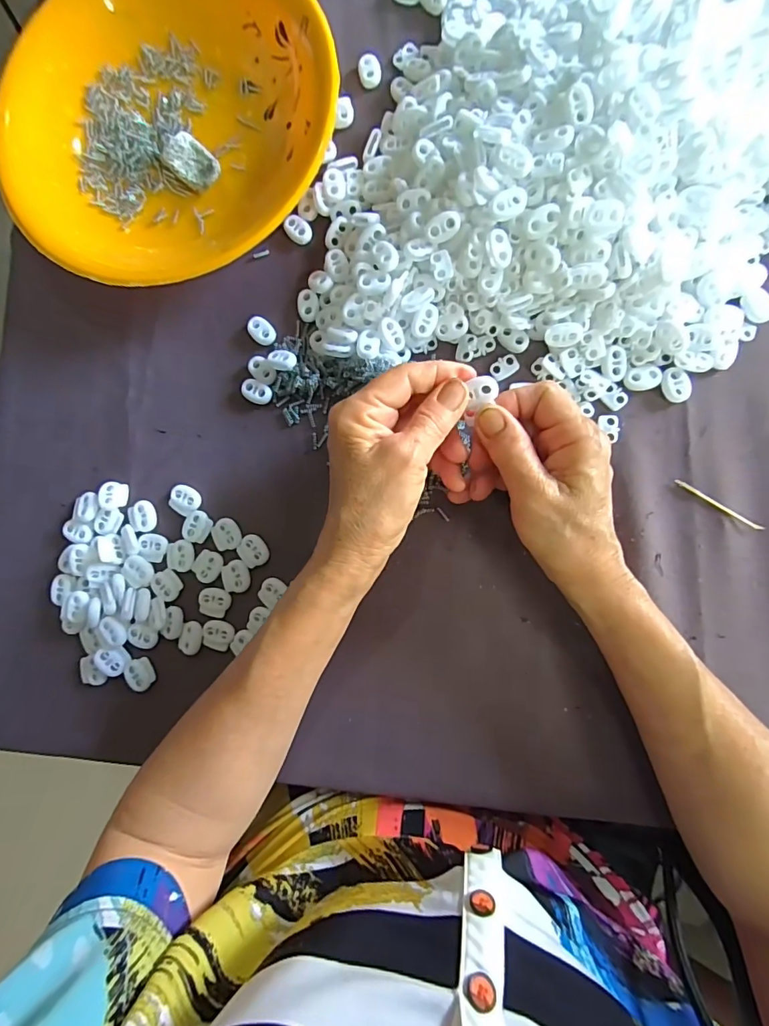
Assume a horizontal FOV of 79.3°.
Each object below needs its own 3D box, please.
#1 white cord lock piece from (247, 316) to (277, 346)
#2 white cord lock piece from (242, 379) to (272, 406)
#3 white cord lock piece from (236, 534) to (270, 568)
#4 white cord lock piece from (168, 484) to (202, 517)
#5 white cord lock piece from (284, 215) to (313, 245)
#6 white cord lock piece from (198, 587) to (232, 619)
[{"bbox_3d":[-0.087,-0.129,0.327,0.016,0.004,0.022,-45,83,1],"label":"white cord lock piece"},{"bbox_3d":[-0.090,-0.084,0.326,0.022,0.005,0.014,26,89,7],"label":"white cord lock piece"},{"bbox_3d":[-0.090,0.026,0.316,0.021,0.004,0.020,45,91,7],"label":"white cord lock piece"},{"bbox_3d":[-0.140,-0.009,0.326,0.021,0.005,0.019,30,89,7],"label":"white cord lock piece"},{"bbox_3d":[-0.061,-0.202,0.331,0.015,0.006,0.020,-44,83,1],"label":"white cord lock piece"},{"bbox_3d":[-0.117,0.061,0.316,0.022,0.004,0.019,11,87,7],"label":"white cord lock piece"}]

